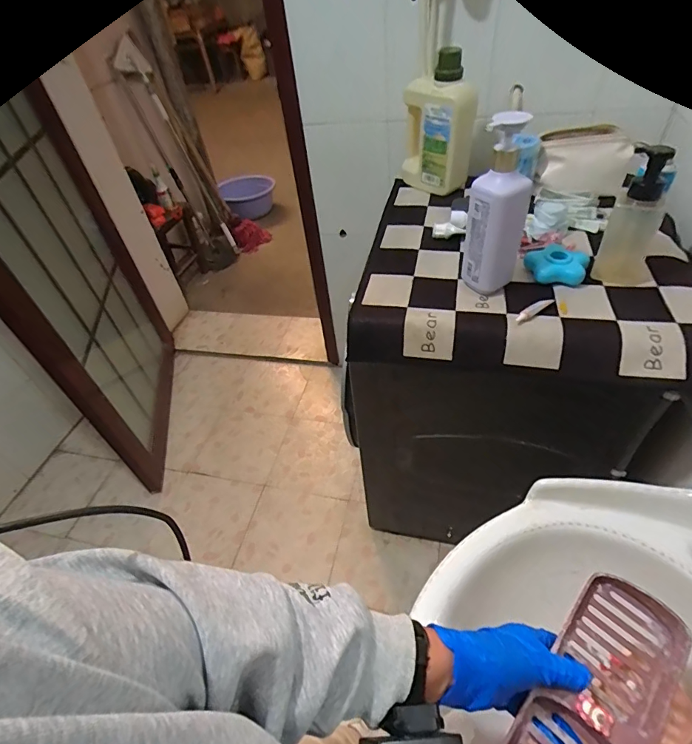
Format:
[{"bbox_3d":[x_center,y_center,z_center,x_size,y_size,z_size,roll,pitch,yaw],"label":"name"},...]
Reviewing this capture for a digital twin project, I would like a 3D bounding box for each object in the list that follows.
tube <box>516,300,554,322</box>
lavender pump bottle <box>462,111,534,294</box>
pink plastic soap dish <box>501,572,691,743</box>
[{"bbox_3d":[0.300,-0.099,0.665,0.079,0.008,0.016,-31,50,-21],"label":"tube"},{"bbox_3d":[0.231,-0.242,0.645,0.067,0.264,0.064,-27,49,-18],"label":"lavender pump bottle"},{"bbox_3d":[0.209,0.296,0.359,0.088,0.035,0.250,34,58,29],"label":"pink plastic soap dish"}]

